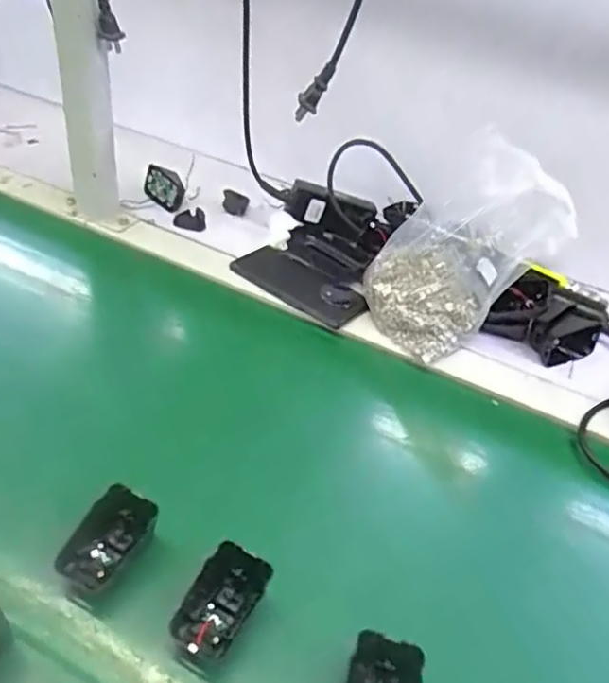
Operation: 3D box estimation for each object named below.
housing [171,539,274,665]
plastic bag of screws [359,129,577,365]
[{"bbox_3d":[-0.055,0.175,0.407,0.040,0.032,0.070,30,67,9],"label":"housing"},{"bbox_3d":[0.156,-0.093,0.633,0.156,0.182,0.147,7,42,-1],"label":"plastic bag of screws"}]

